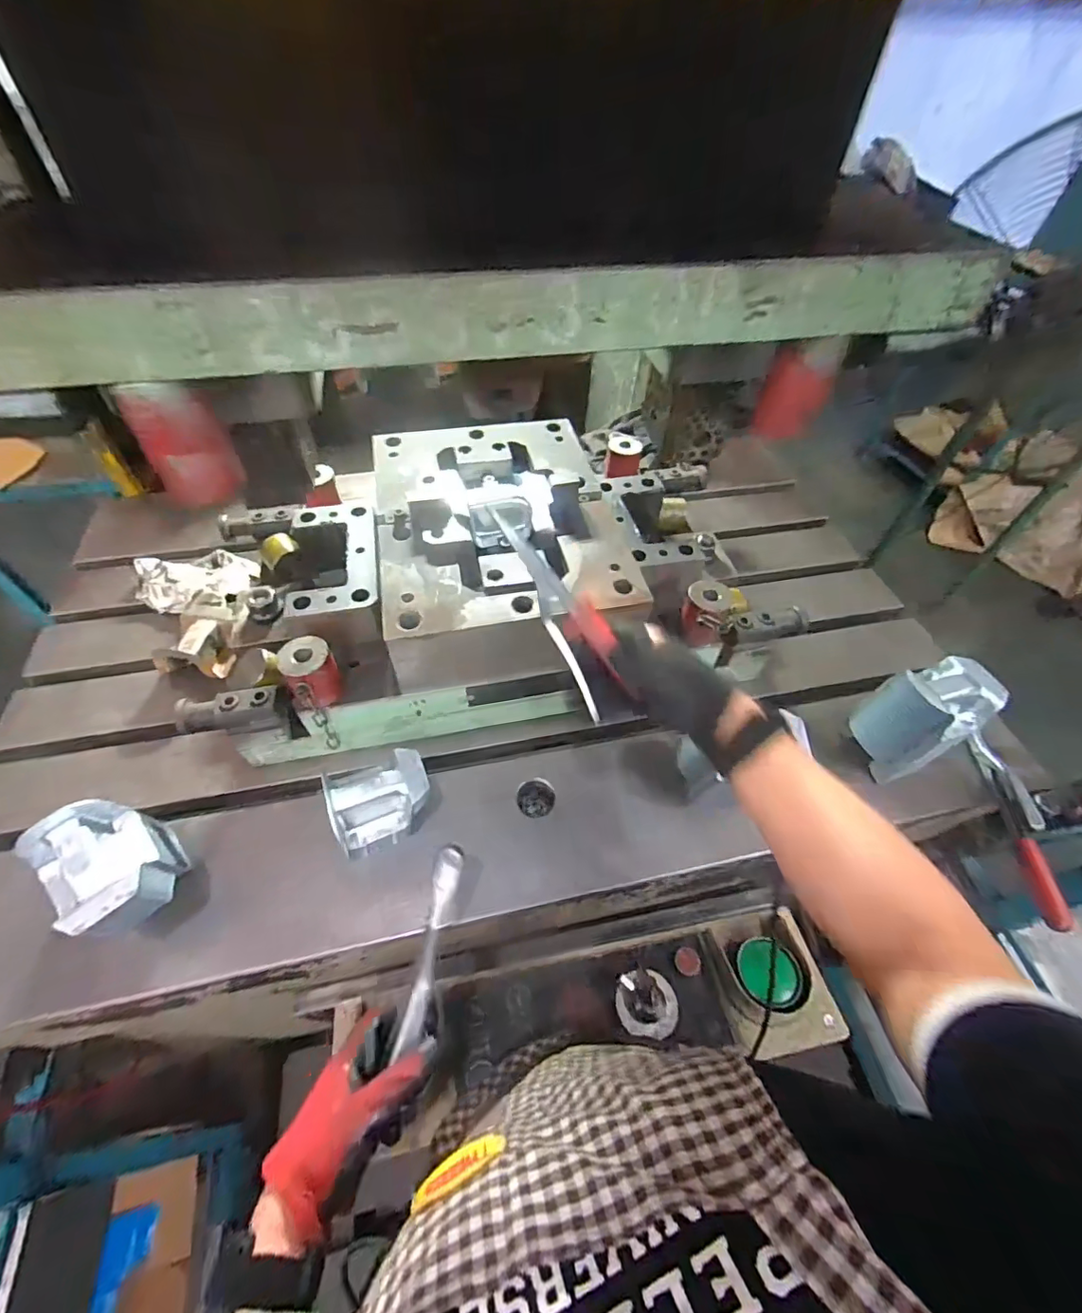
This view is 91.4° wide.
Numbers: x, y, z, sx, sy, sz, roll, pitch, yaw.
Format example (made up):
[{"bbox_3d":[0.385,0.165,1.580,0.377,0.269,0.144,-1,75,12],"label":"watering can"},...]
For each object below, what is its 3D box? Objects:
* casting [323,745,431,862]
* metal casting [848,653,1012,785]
[{"bbox_3d":[-0.170,0.155,0.554,0.109,0.082,0.080,-22,56,-18],"label":"casting"},{"bbox_3d":[0.439,0.062,0.600,0.127,0.096,0.086,-21,56,-17],"label":"metal casting"}]

